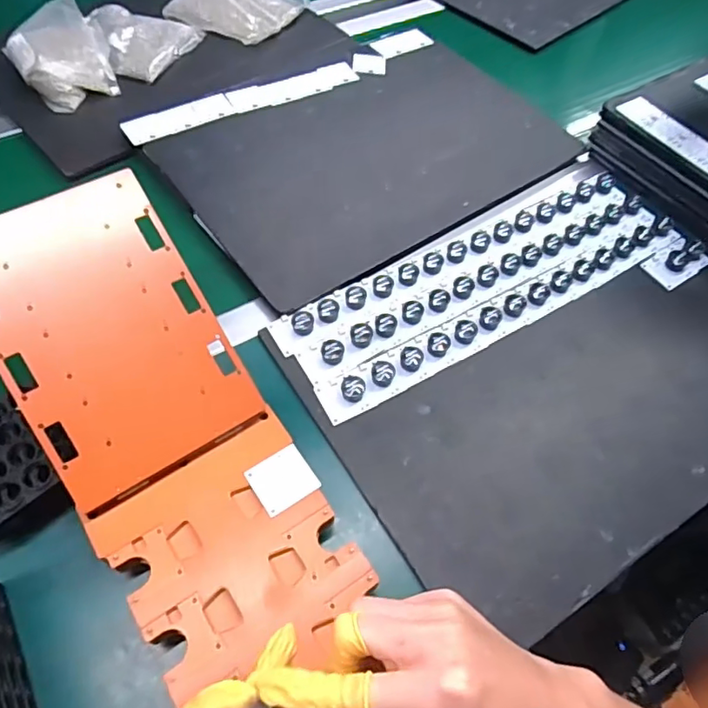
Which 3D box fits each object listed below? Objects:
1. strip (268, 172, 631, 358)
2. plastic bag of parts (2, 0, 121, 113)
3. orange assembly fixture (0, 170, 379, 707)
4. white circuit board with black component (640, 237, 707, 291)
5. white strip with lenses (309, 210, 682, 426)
[{"bbox_3d":[0.123,-0.118,0.633,0.470,0.014,0.046,-26,63,-18],"label":"strip"},{"bbox_3d":[-0.405,-0.413,0.767,0.126,0.048,0.176,-20,61,-15],"label":"plastic bag of parts"},{"bbox_3d":[-0.155,0.050,0.442,0.162,0.053,0.390,-31,84,-20],"label":"orange assembly fixture"},{"bbox_3d":[0.375,-0.108,0.645,0.069,0.022,0.046,-29,64,-19],"label":"white circuit board with black component"},{"bbox_3d":[0.173,-0.053,0.597,0.469,0.017,0.047,-27,63,-18],"label":"white strip with lenses"}]

